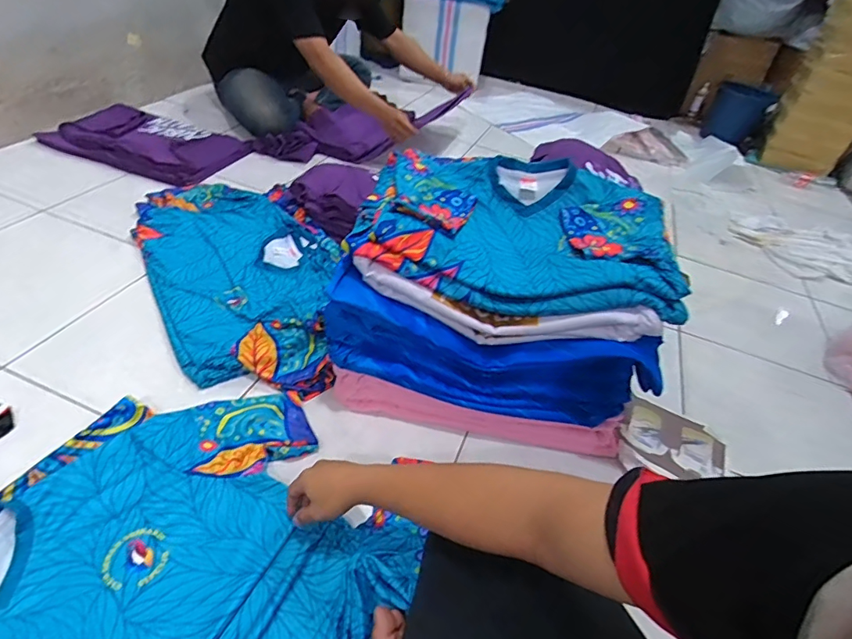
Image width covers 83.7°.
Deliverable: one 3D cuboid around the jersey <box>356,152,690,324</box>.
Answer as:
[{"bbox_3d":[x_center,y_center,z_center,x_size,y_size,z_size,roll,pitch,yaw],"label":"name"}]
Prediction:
[{"bbox_3d":[0.150,-0.159,0.800,0.490,0.101,0.307,12,41,2],"label":"jersey"}]

